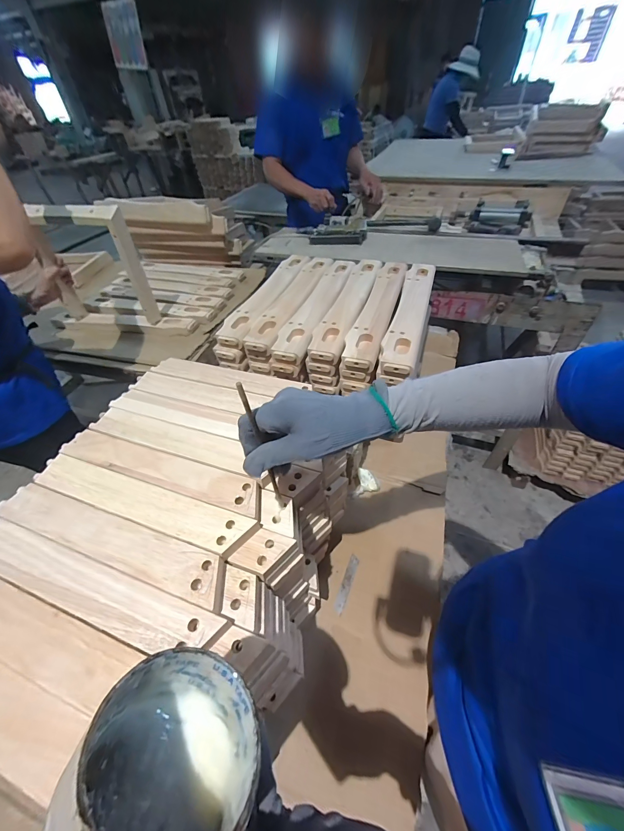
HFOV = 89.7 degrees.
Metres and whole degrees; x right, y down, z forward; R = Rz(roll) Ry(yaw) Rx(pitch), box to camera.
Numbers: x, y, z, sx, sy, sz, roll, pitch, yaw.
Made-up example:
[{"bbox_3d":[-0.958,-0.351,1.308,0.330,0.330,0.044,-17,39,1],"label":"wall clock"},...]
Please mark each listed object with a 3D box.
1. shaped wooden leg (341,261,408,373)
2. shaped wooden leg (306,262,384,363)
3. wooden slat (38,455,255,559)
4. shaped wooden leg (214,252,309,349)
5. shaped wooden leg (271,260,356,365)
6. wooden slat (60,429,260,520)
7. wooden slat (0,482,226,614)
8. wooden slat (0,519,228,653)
[{"bbox_3d":[0.164,-0.271,0.750,0.072,0.026,0.479,13,49,15],"label":"shaped wooden leg"},{"bbox_3d":[0.094,-0.282,0.769,0.075,0.021,0.464,12,49,14],"label":"shaped wooden leg"},{"bbox_3d":[-0.201,0.096,0.358,0.284,0.012,0.044,14,49,15],"label":"wooden slat"},{"bbox_3d":[-0.111,-0.332,0.835,0.077,0.029,0.470,12,49,14],"label":"shaped wooden leg"},{"bbox_3d":[0.026,-0.289,0.780,0.085,0.028,0.478,14,49,16],"label":"shaped wooden leg"},{"bbox_3d":[-0.192,0.064,0.388,0.289,0.014,0.044,14,49,15],"label":"wooden slat"},{"bbox_3d":[-0.218,0.127,0.332,0.291,0.013,0.044,14,49,15],"label":"wooden slat"},{"bbox_3d":[-0.221,0.160,0.300,0.282,0.012,0.043,13,49,15],"label":"wooden slat"}]

